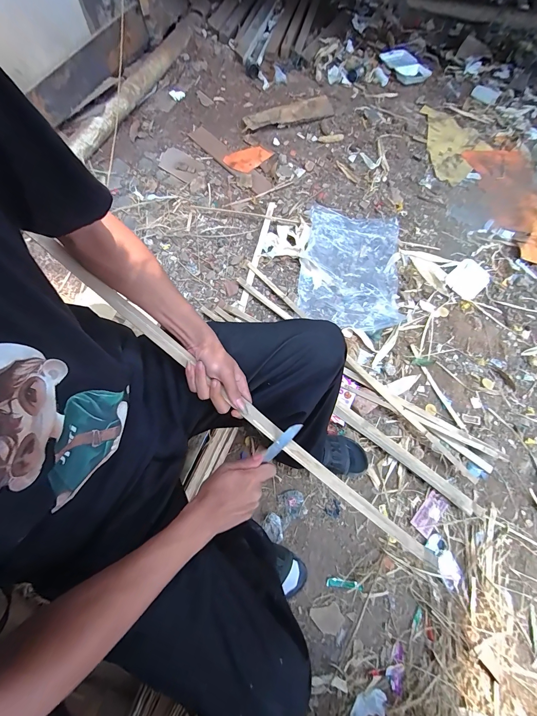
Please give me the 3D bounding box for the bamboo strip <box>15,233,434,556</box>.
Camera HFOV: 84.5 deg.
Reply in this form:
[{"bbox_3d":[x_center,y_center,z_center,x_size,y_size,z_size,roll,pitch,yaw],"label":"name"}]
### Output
[{"bbox_3d":[-0.018,0.092,0.451,0.752,0.020,0.034,41,74,-7],"label":"bamboo strip"}]

